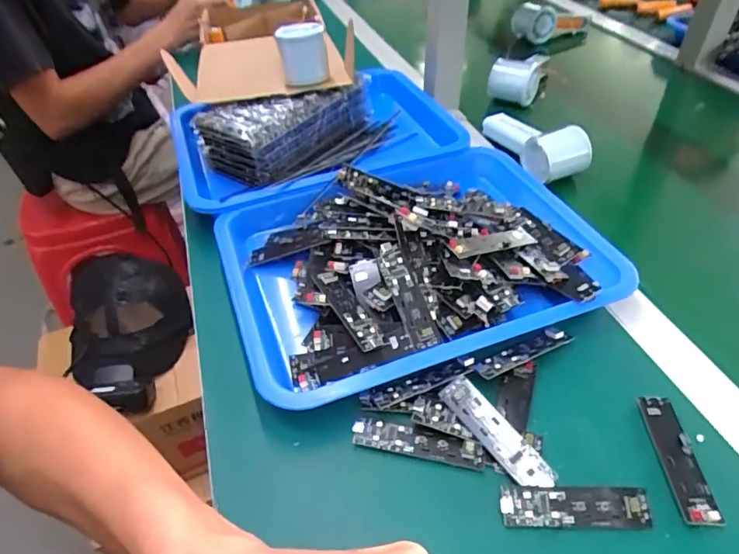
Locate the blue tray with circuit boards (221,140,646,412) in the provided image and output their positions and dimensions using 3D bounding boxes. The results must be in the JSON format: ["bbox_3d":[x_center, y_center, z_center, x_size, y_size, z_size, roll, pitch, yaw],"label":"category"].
[{"bbox_3d":[0.042,-0.033,0.466,0.341,0.049,0.260,-16,45,-14],"label":"blue tray with circuit boards"}]

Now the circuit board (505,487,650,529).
[{"bbox_3d":[0.129,0.145,0.317,0.090,0.004,0.024,0,64,2],"label":"circuit board"}]

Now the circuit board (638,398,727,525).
[{"bbox_3d":[0.208,0.122,0.342,0.024,0.008,0.091,1,44,4],"label":"circuit board"}]

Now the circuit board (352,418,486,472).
[{"bbox_3d":[0.034,0.115,0.354,0.091,0.007,0.021,8,45,12],"label":"circuit board"}]

